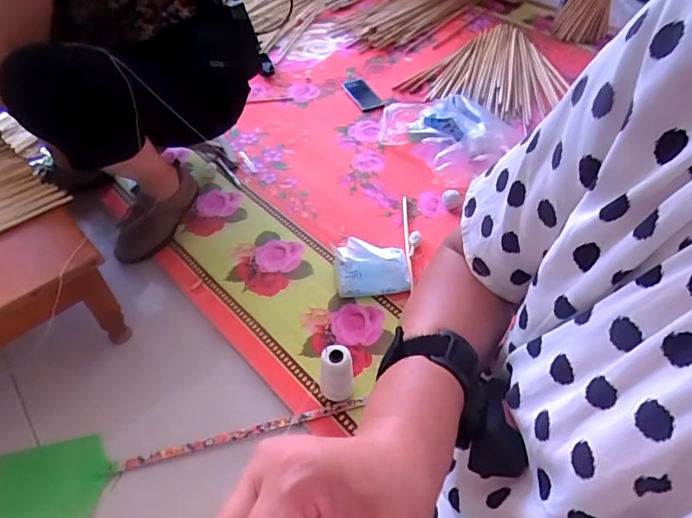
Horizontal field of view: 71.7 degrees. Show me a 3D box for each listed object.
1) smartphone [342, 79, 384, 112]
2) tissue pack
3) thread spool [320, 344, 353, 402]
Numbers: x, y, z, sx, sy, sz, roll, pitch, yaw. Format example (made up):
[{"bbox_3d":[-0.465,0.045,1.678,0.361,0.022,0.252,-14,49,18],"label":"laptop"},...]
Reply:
[{"bbox_3d":[0.044,-0.474,1.369,0.082,0.014,0.157,-23,60,-27],"label":"smartphone"},{"bbox_3d":[0.049,0.013,0.954,0.141,0.054,0.118,-2,51,-3],"label":"tissue pack"},{"bbox_3d":[-0.016,0.188,0.772,0.051,0.112,0.046,-3,51,-3],"label":"thread spool"}]

